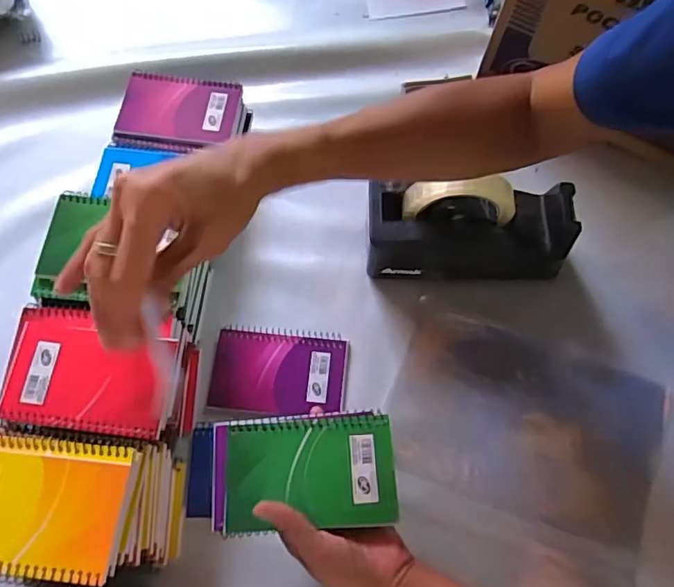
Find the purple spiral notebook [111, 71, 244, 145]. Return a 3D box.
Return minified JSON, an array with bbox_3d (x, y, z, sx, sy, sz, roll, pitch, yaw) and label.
[{"bbox_3d":[-0.176,-0.209,0.586,0.125,0.013,0.083,6,69,3],"label":"purple spiral notebook"}]

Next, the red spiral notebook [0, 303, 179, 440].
[{"bbox_3d":[-0.203,0.062,0.431,0.132,0.011,0.097,6,69,3],"label":"red spiral notebook"}]

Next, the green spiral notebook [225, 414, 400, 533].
[{"bbox_3d":[-0.021,0.136,0.405,0.127,0.009,0.078,-3,69,-1],"label":"green spiral notebook"}]

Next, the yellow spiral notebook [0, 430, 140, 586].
[{"bbox_3d":[-0.221,0.155,0.384,0.128,0.014,0.097,6,69,3],"label":"yellow spiral notebook"}]

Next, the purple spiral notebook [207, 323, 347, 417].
[{"bbox_3d":[-0.057,0.077,0.528,0.130,0.010,0.085,4,69,2],"label":"purple spiral notebook"}]

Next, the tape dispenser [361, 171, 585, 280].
[{"bbox_3d":[0.130,-0.068,0.514,0.197,0.122,0.073,-2,69,0],"label":"tape dispenser"}]

